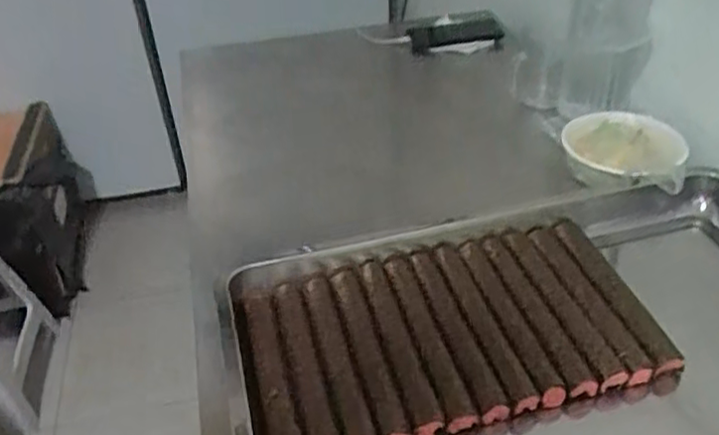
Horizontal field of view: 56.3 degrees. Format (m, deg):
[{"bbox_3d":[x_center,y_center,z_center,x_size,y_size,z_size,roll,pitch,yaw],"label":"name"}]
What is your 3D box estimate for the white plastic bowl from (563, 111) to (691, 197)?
[{"bbox_3d":[0.310,-0.071,0.782,0.127,0.043,0.128,-3,37,2],"label":"white plastic bowl"}]

